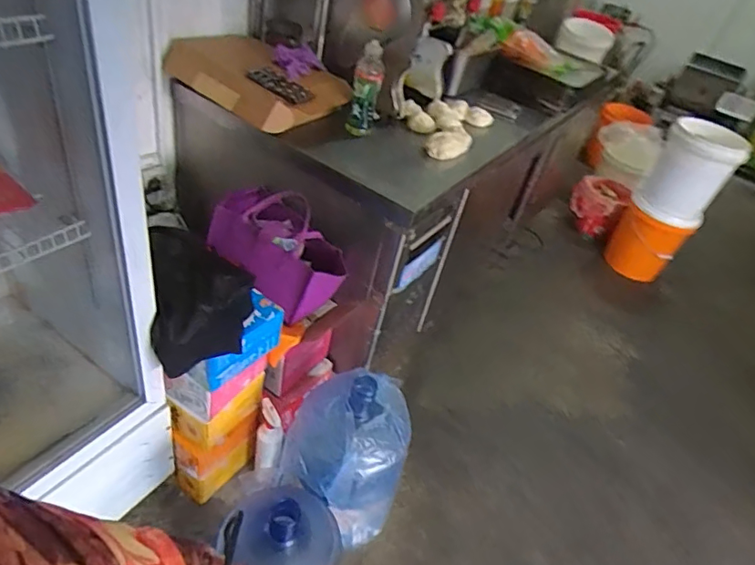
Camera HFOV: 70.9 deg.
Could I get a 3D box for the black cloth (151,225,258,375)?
[{"bbox_3d":[-0.365,0.014,1.089,0.211,0.146,0.299,-1,41,-16],"label":"black cloth"}]

